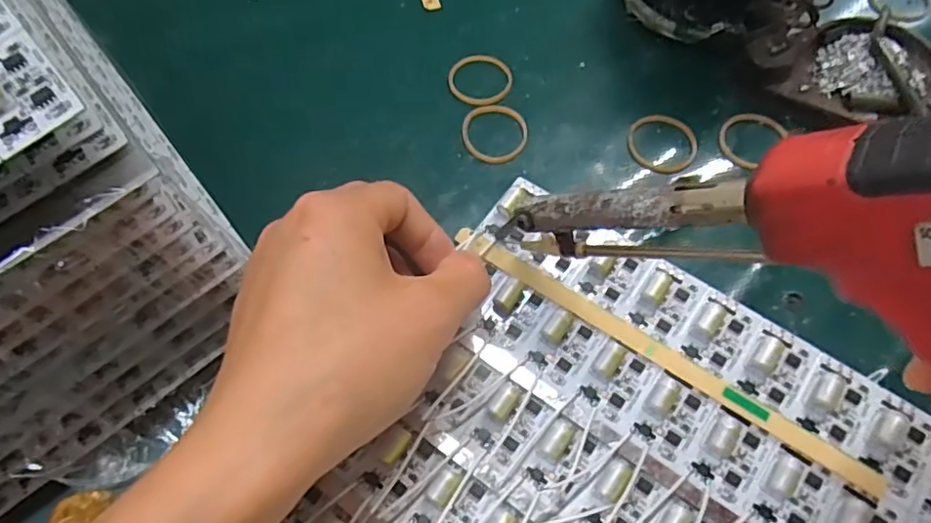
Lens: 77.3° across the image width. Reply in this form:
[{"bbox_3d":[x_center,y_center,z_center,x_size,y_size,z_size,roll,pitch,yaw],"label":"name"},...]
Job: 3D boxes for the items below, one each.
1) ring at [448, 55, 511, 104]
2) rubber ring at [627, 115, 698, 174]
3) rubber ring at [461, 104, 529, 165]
[{"bbox_3d":[0.007,-0.087,0.277,0.030,0.004,0.029,-8,64,-3],"label":"ring"},{"bbox_3d":[0.088,-0.053,0.260,0.031,0.004,0.028,20,66,10],"label":"rubber ring"},{"bbox_3d":[0.014,-0.059,0.264,0.029,0.004,0.029,0,64,0],"label":"rubber ring"}]

